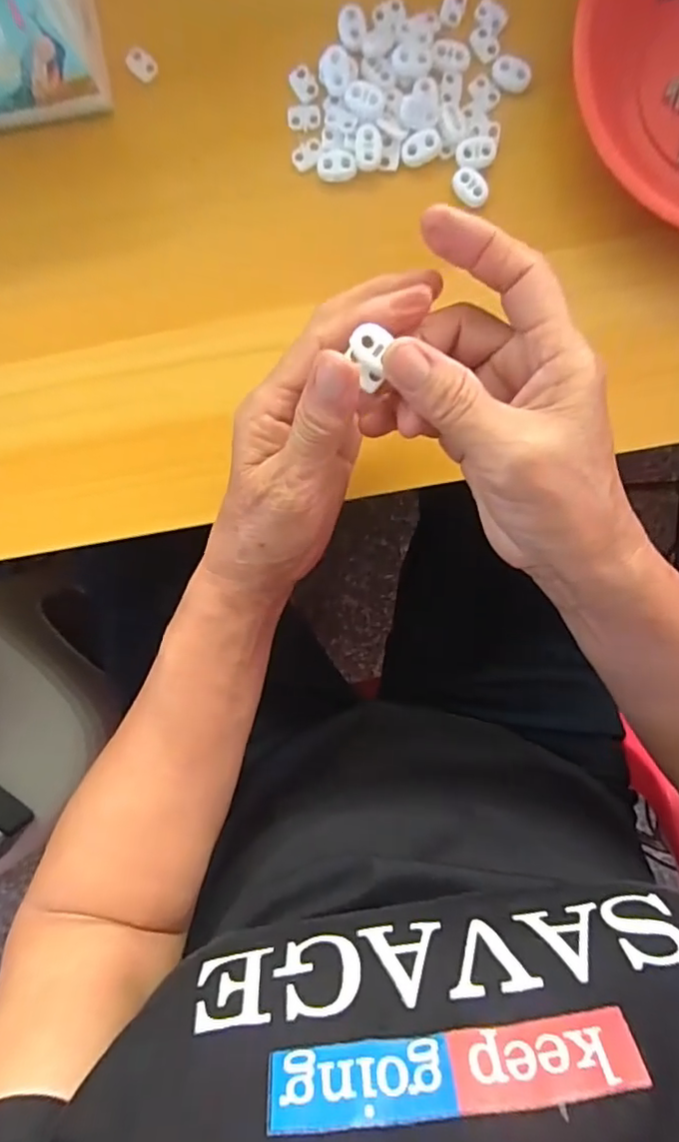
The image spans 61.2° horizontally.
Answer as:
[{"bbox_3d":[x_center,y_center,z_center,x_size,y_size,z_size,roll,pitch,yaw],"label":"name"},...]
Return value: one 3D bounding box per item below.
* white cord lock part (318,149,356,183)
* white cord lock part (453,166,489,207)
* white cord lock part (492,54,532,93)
[{"bbox_3d":[-0.001,-0.230,0.325,0.021,0.004,0.016,-4,94,0],"label":"white cord lock part"},{"bbox_3d":[0.074,-0.218,0.325,0.015,0.004,0.022,-36,93,2],"label":"white cord lock part"},{"bbox_3d":[0.097,-0.281,0.323,0.022,0.004,0.018,29,93,-2],"label":"white cord lock part"}]

